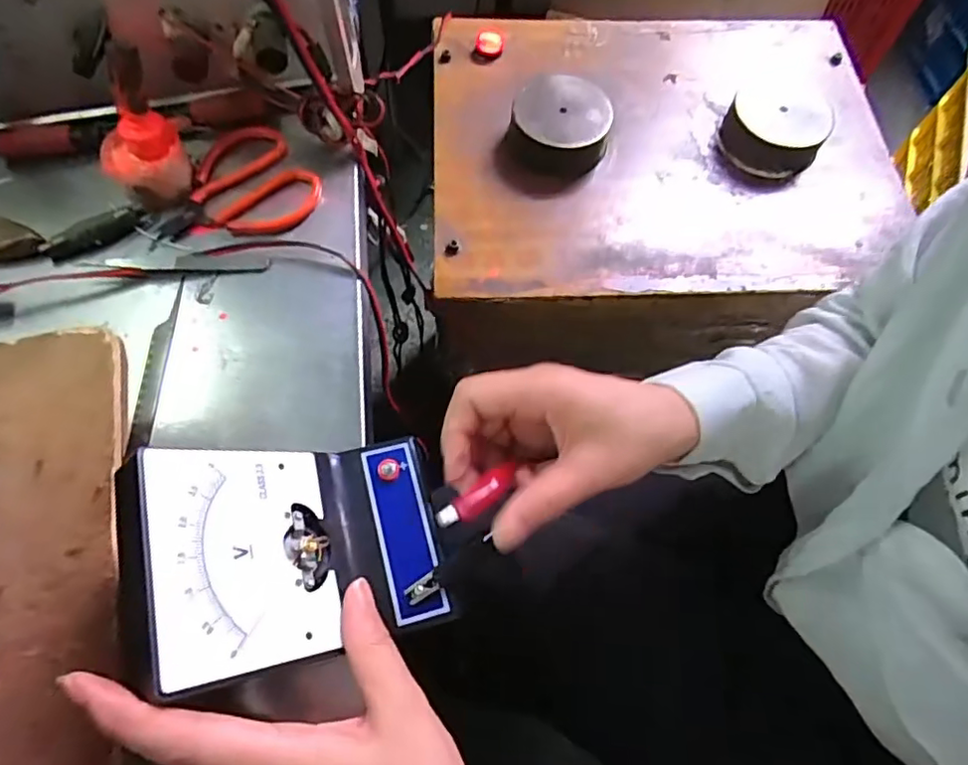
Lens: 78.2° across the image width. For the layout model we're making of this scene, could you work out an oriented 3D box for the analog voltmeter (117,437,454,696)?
[{"bbox_3d":[-0.079,0.072,0.264,0.113,0.082,0.096,-17,67,-8],"label":"analog voltmeter"}]

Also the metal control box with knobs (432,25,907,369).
[{"bbox_3d":[0.173,-0.215,0.620,0.439,0.152,0.365,-1,66,-1],"label":"metal control box with knobs"}]

